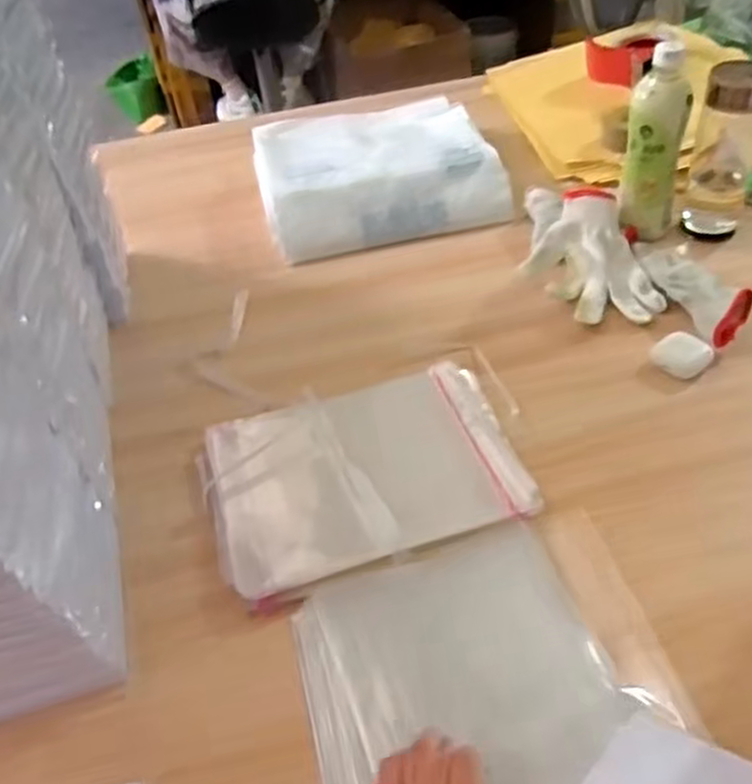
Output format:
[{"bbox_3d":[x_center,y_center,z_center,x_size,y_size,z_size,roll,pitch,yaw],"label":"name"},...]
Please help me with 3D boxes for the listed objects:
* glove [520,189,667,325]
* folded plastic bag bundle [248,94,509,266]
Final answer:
[{"bbox_3d":[0.229,-0.150,0.839,0.125,0.045,0.192,-9,43,-3],"label":"glove"},{"bbox_3d":[-0.004,-0.305,1.030,0.299,0.059,0.297,-11,43,-4],"label":"folded plastic bag bundle"}]

